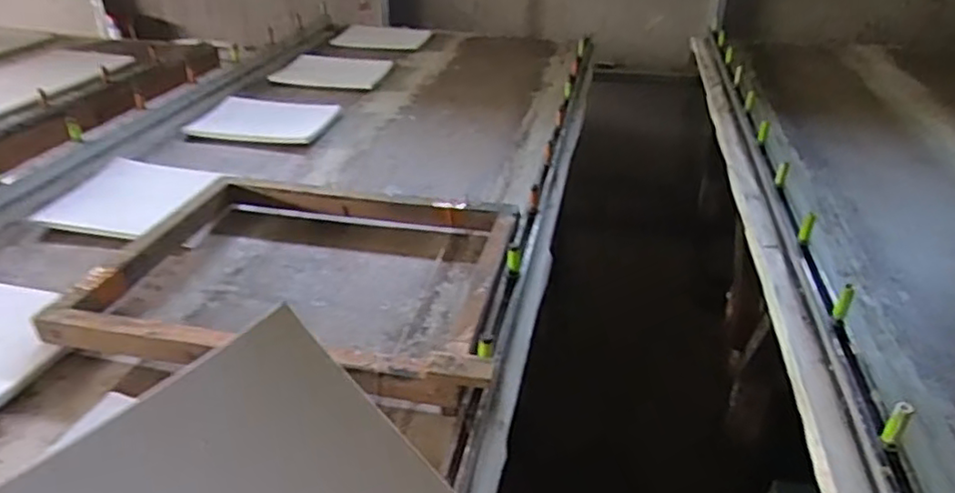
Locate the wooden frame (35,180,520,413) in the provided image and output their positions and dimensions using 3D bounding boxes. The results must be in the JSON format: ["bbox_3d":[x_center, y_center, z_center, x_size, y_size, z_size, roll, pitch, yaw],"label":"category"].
[{"bbox_3d":[-0.215,0.029,0.861,0.517,0.057,0.400,5,31,9],"label":"wooden frame"}]

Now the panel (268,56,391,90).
[{"bbox_3d":[-0.381,-0.462,1.703,0.280,0.022,0.198,3,31,6],"label":"panel"}]

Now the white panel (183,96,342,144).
[{"bbox_3d":[-0.459,-0.274,1.393,0.283,0.018,0.196,6,32,11],"label":"white panel"}]

